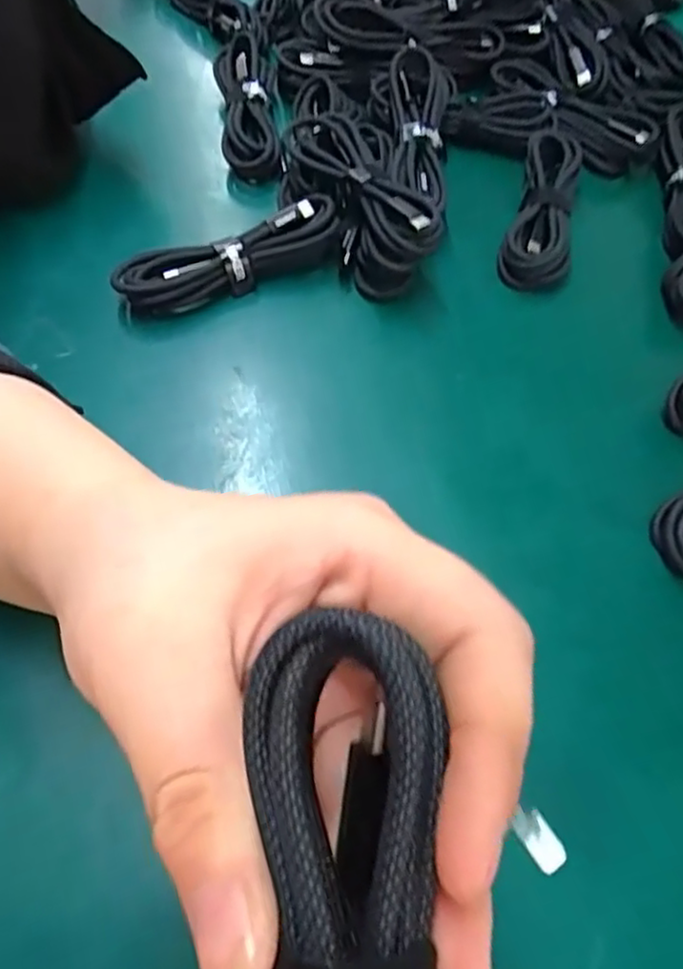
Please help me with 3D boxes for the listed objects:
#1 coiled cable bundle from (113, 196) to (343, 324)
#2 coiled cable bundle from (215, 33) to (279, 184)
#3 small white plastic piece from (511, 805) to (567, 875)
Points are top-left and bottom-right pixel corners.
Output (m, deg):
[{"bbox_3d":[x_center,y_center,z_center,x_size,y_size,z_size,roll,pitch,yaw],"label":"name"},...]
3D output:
[{"bbox_3d":[-0.056,-0.114,0.328,0.112,0.026,0.028,-19,63,-11],"label":"coiled cable bundle"},{"bbox_3d":[-0.059,-0.232,0.391,0.030,0.024,0.110,-8,61,-6],"label":"coiled cable bundle"},{"bbox_3d":[0.066,0.117,0.213,0.011,0.004,0.020,-30,66,-17],"label":"small white plastic piece"}]

